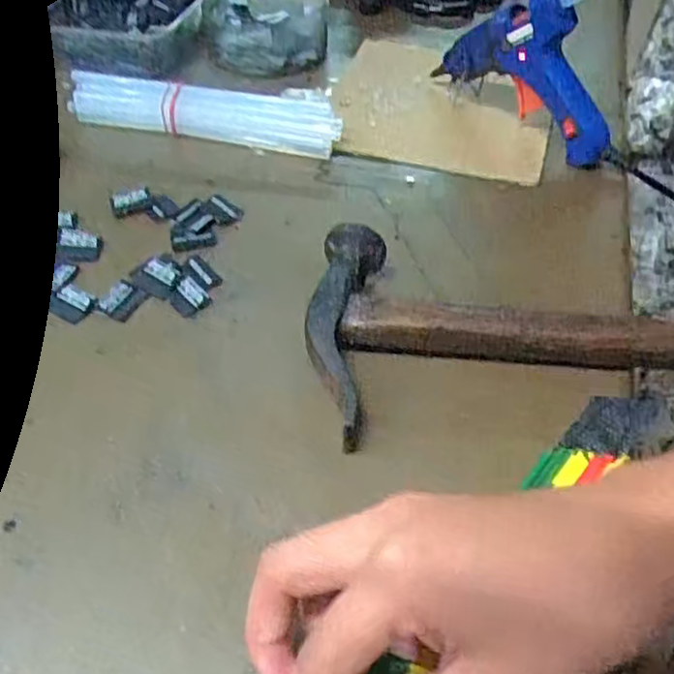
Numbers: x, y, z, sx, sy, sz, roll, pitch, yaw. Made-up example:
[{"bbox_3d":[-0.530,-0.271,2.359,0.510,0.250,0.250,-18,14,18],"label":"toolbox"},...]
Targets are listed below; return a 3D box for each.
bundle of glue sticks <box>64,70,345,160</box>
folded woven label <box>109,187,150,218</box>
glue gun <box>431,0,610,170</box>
[{"bbox_3d":[-0.090,-0.151,0.479,0.185,0.032,0.030,9,46,8],"label":"bundle of glue sticks"},{"bbox_3d":[-0.125,-0.082,0.427,0.024,0.008,0.016,-14,47,-14],"label":"folded woven label"},{"bbox_3d":[0.131,-0.189,0.437,0.029,0.143,0.143,-29,52,-26],"label":"glue gun"}]

